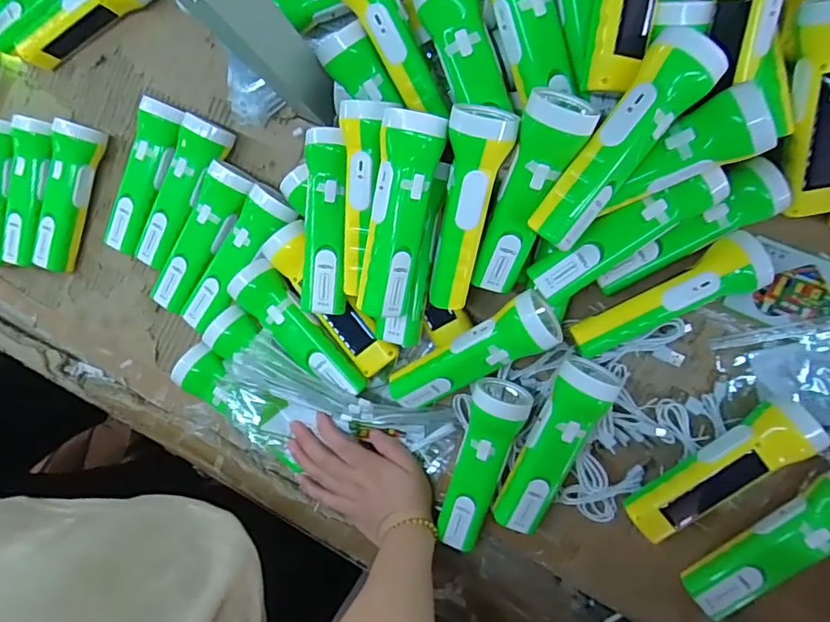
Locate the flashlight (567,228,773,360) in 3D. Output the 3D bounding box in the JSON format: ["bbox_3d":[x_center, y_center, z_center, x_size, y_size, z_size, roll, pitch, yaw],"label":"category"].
[{"bbox_3d":[0.224,-0.008,0.479,0.171,0.051,0.048,-30,89,6],"label":"flashlight"}]

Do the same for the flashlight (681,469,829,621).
[{"bbox_3d":[0.321,0.210,0.475,0.174,0.055,0.053,-41,88,6],"label":"flashlight"}]

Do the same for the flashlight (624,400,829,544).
[{"bbox_3d":[0.273,0.146,0.479,0.175,0.055,0.056,-39,88,6],"label":"flashlight"}]

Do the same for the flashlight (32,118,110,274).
[{"bbox_3d":[-0.402,-0.129,0.620,0.041,0.046,0.167,18,94,5],"label":"flashlight"}]

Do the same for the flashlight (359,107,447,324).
[{"bbox_3d":[-0.013,-0.078,0.450,0.047,0.040,0.168,13,107,5],"label":"flashlight"}]

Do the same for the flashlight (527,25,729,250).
[{"bbox_3d":[0.152,-0.124,0.397,0.052,0.044,0.180,40,95,3],"label":"flashlight"}]

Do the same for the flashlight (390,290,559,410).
[{"bbox_3d":[0.049,0.043,0.498,0.169,0.048,0.056,-31,89,23],"label":"flashlight"}]

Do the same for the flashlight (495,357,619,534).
[{"bbox_3d":[0.128,0.127,0.498,0.054,0.055,0.176,23,106,6],"label":"flashlight"}]

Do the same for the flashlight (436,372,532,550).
[{"bbox_3d":[0.063,0.149,0.508,0.050,0.059,0.169,16,94,5],"label":"flashlight"}]

